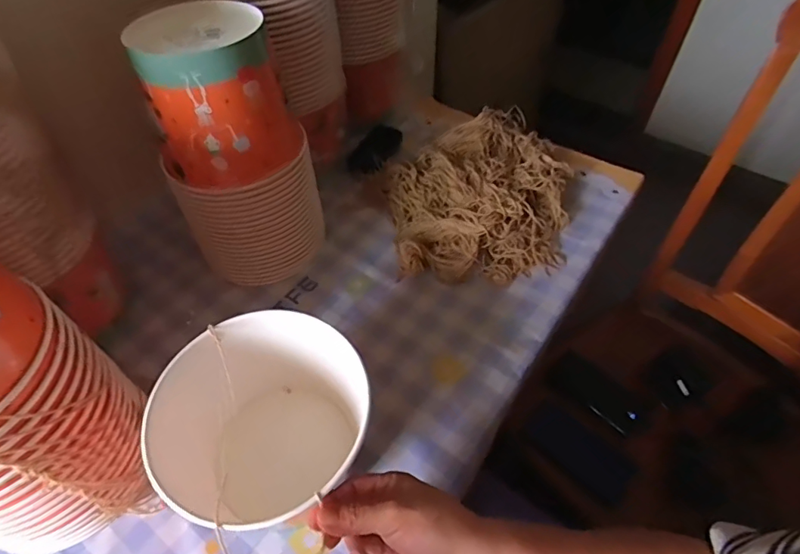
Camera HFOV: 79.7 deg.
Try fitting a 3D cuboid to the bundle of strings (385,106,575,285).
[{"bbox_3d":[0.107,-0.124,0.660,0.248,0.071,0.293,4,49,7],"label":"bundle of strings"}]

